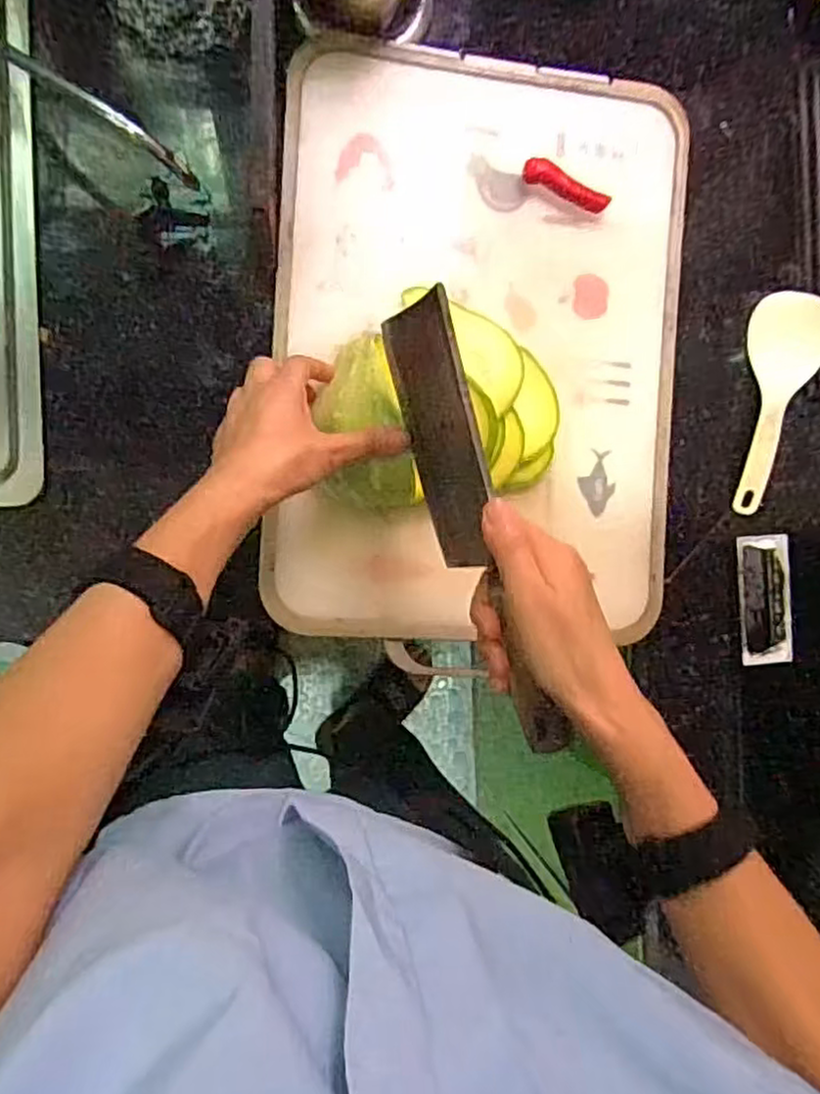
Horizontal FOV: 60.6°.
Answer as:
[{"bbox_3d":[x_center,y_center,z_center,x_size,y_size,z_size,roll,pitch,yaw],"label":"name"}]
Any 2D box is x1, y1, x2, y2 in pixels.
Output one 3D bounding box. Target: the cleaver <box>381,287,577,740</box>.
[{"bbox_3d":[0.037,-0.010,0.429,0.023,0.102,0.272,-17,93,-6],"label":"cleaver"}]

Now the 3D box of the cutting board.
[{"bbox_3d":[0.059,-0.151,0.540,0.310,0.018,0.435,3,89,-9],"label":"cutting board"}]

